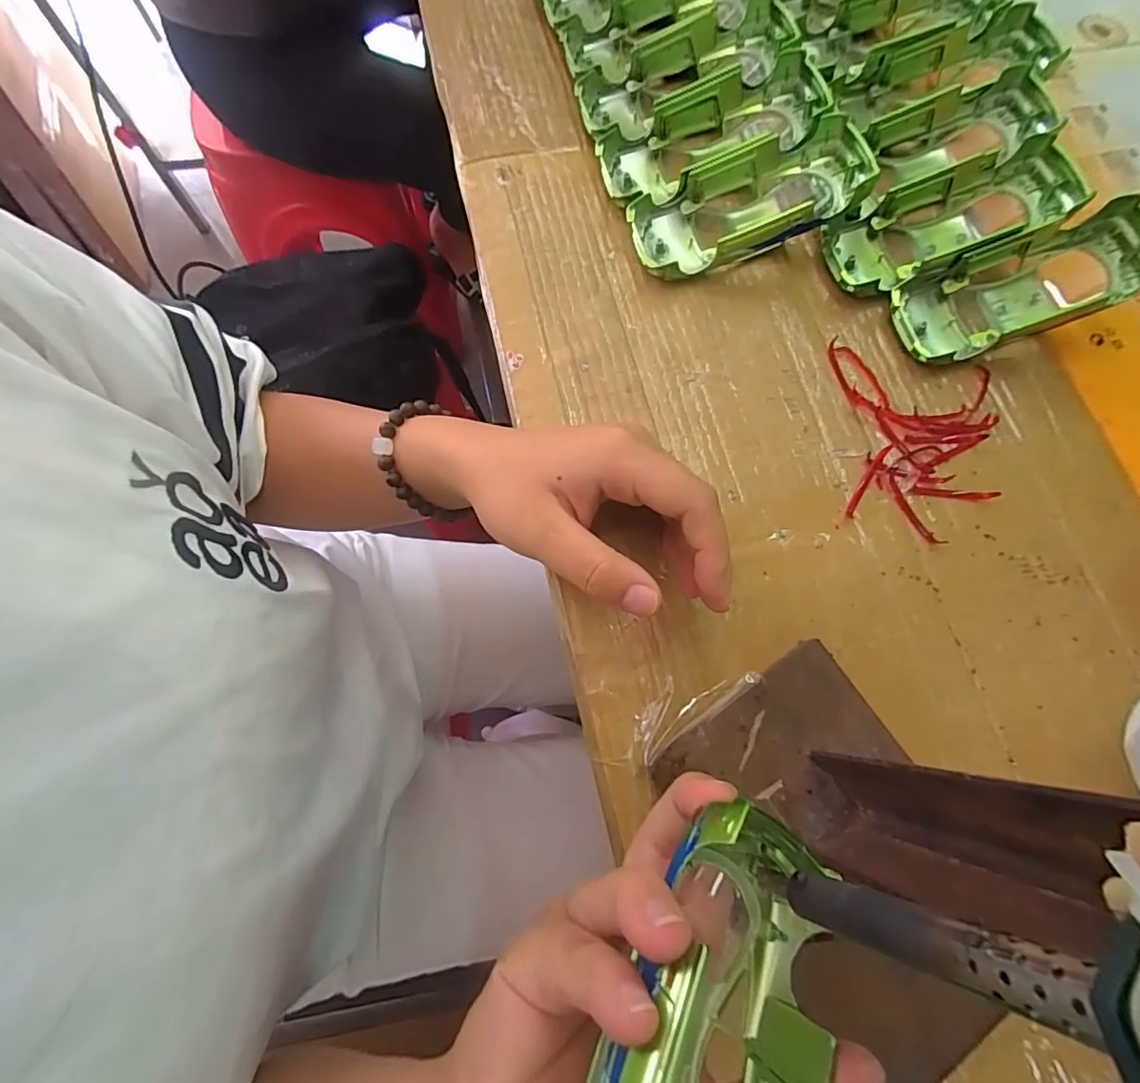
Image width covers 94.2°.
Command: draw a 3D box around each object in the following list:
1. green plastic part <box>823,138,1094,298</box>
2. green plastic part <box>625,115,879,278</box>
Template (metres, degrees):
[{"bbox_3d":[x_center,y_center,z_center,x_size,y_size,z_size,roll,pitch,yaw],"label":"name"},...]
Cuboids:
[{"bbox_3d":[0.221,-0.185,0.313,0.140,0.034,0.058,-20,74,6],"label":"green plastic part"},{"bbox_3d":[0.103,-0.193,0.307,0.130,0.041,0.058,-14,74,-6],"label":"green plastic part"}]

